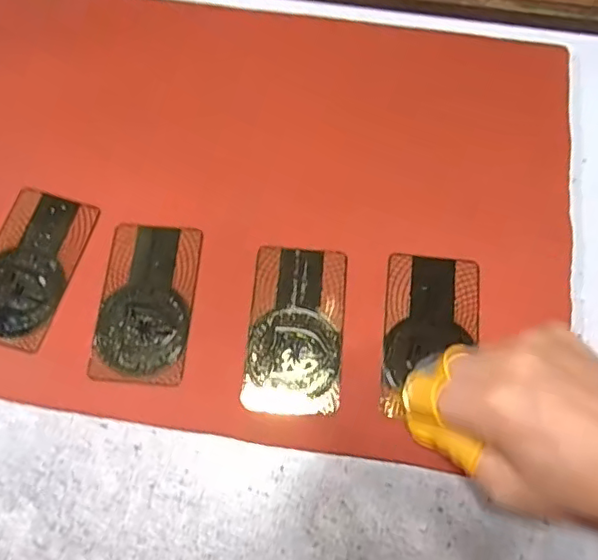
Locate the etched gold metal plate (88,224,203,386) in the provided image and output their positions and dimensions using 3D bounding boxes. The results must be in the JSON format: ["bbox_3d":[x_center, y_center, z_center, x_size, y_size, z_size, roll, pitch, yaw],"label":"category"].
[{"bbox_3d":[-0.080,0.011,0.304,0.048,0.004,0.085,4,71,3],"label":"etched gold metal plate"}]

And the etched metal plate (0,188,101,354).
[{"bbox_3d":[-0.146,-0.007,0.312,0.048,0.004,0.084,17,73,6],"label":"etched metal plate"}]

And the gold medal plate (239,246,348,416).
[{"bbox_3d":[-0.001,0.025,0.300,0.048,0.004,0.087,5,73,2],"label":"gold medal plate"}]

